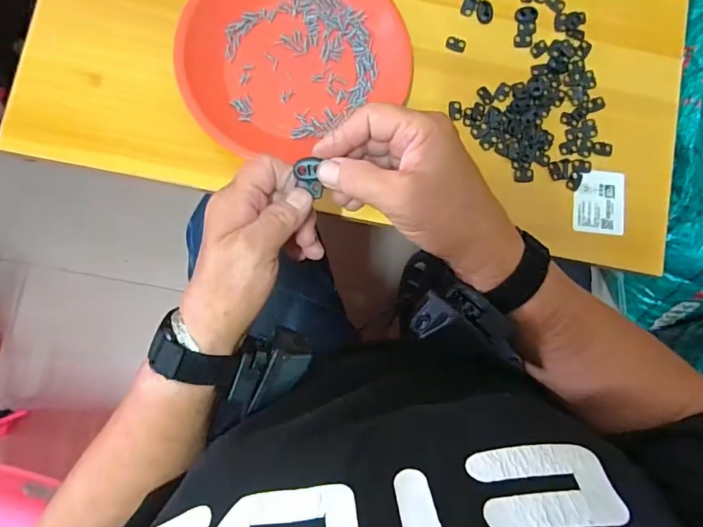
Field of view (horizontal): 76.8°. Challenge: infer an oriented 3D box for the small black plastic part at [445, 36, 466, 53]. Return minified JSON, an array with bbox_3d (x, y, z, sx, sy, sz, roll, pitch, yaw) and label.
[{"bbox_3d":[0.099,-0.207,0.417,0.018,0.004,0.013,15,83,-4],"label":"small black plastic part"}]

